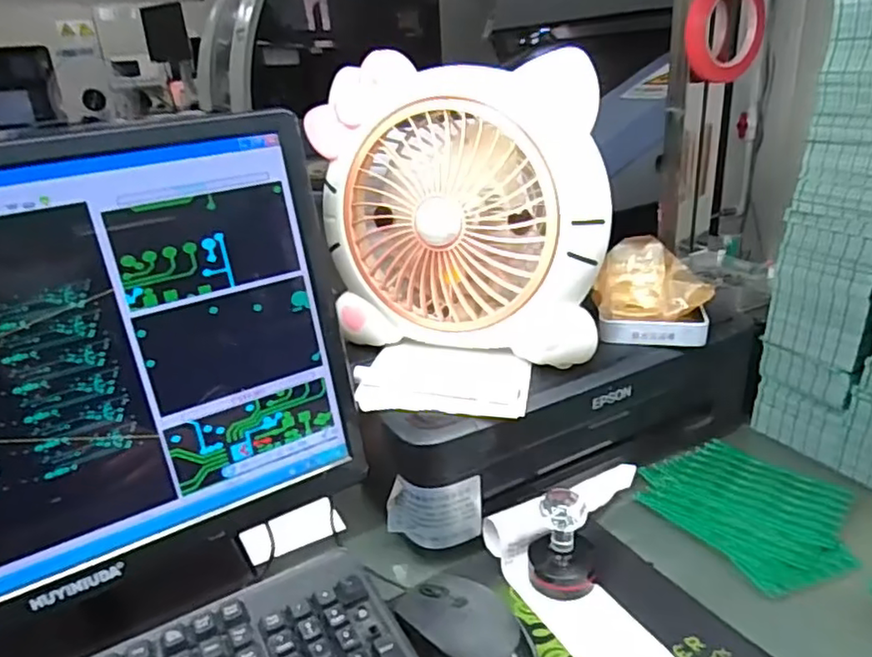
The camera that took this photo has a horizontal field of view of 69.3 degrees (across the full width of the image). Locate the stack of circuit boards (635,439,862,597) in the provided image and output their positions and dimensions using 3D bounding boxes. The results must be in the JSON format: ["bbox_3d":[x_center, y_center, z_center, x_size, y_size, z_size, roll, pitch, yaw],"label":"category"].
[{"bbox_3d":[0.279,0.154,0.558,0.138,0.011,0.167,-15,26,-25],"label":"stack of circuit boards"}]

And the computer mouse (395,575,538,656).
[{"bbox_3d":[0.022,0.207,0.434,0.055,0.033,0.110,-20,28,-32],"label":"computer mouse"}]

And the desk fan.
[{"bbox_3d":[0.027,-0.108,0.572,0.255,0.236,0.127,7,26,24],"label":"desk fan"}]

